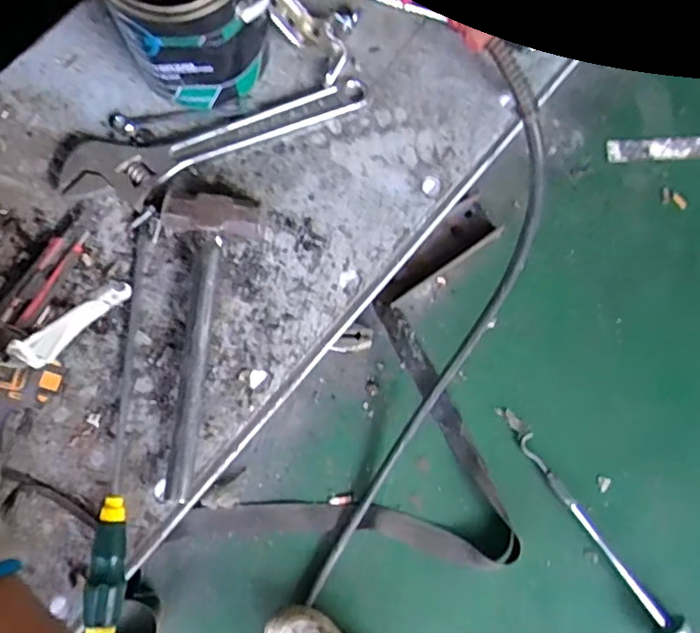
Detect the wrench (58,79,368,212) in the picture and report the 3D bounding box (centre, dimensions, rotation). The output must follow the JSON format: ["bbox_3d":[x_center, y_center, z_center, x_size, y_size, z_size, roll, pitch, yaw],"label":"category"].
[{"bbox_3d":[-0.142,-0.191,0.668,0.346,0.026,0.077,-17,79,-4],"label":"wrench"}]

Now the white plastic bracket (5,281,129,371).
[{"bbox_3d":[-0.173,0.006,0.372,0.013,0.027,0.086,31,37,5],"label":"white plastic bracket"}]

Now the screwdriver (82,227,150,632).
[{"bbox_3d":[-0.234,0.104,0.599,0.032,0.039,0.404,-1,78,-1],"label":"screwdriver"}]

